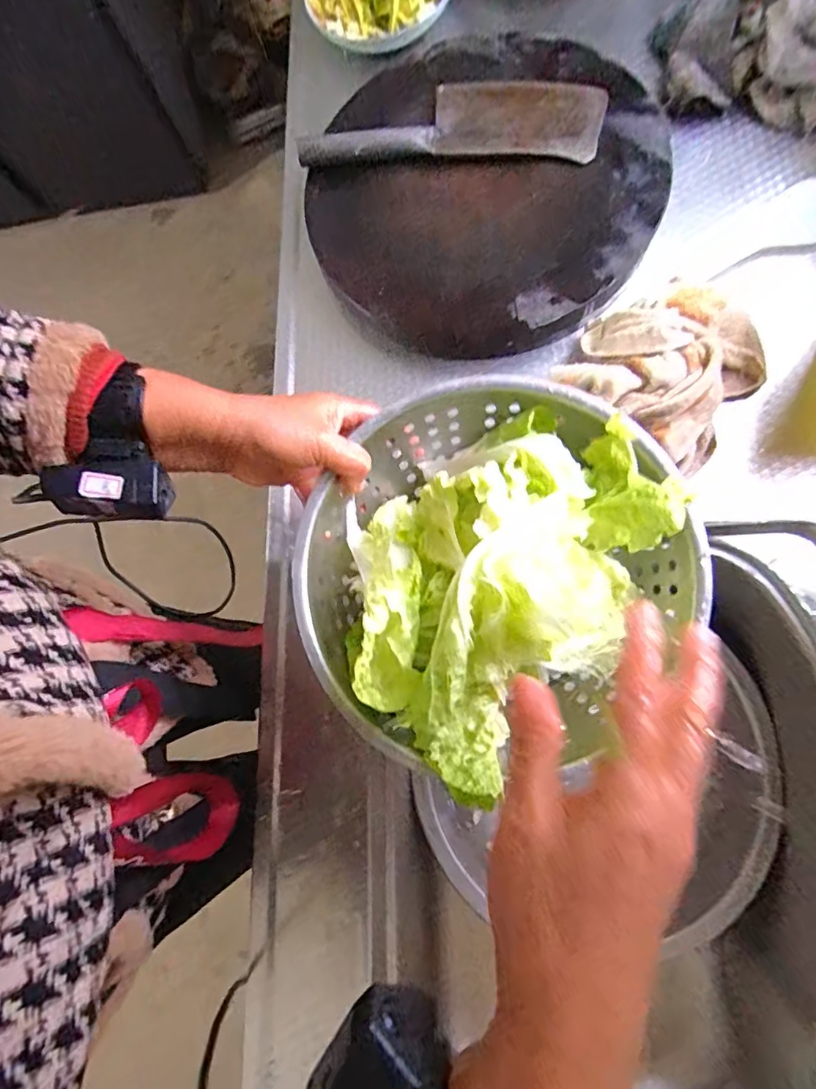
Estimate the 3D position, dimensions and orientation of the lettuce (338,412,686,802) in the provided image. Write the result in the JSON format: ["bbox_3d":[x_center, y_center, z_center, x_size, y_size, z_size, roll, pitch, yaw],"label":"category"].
[{"bbox_3d":[0.056,0.013,0.361,0.177,0.080,0.238,42,81,8],"label":"lettuce"}]

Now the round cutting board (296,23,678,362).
[{"bbox_3d":[0.069,-0.346,0.523,0.321,0.068,0.333,10,78,2],"label":"round cutting board"}]

